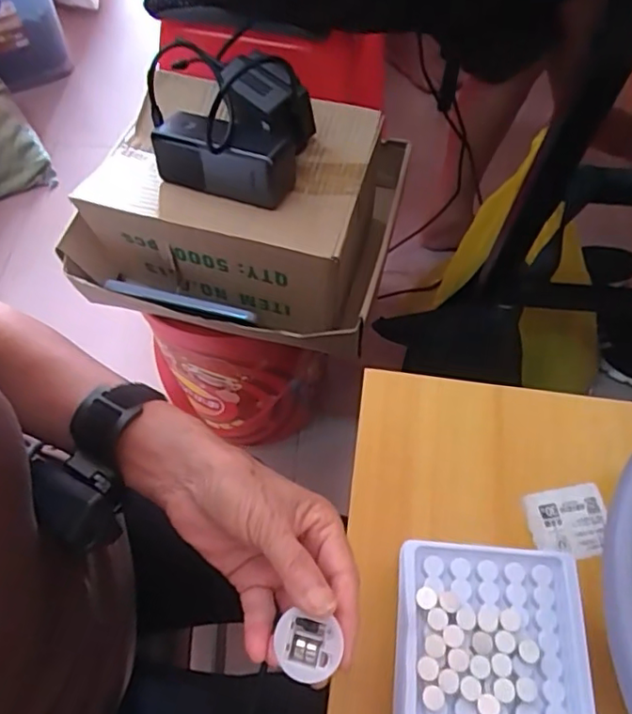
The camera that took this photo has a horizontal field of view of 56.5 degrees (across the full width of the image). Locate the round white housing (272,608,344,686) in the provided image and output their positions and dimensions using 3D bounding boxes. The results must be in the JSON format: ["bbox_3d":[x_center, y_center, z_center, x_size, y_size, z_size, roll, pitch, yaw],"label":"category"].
[{"bbox_3d":[-0.003,0.138,0.278,0.028,0.011,0.028,-5,74,17],"label":"round white housing"}]

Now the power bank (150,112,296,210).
[{"bbox_3d":[-0.088,-0.189,0.552,0.132,0.058,0.057,13,62,8],"label":"power bank"}]

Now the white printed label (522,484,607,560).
[{"bbox_3d":[0.178,0.117,0.413,0.055,0.007,0.046,-8,61,-4],"label":"white printed label"}]

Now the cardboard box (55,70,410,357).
[{"bbox_3d":[-0.089,-0.149,0.617,0.310,0.154,0.226,12,62,7],"label":"cardboard box"}]

